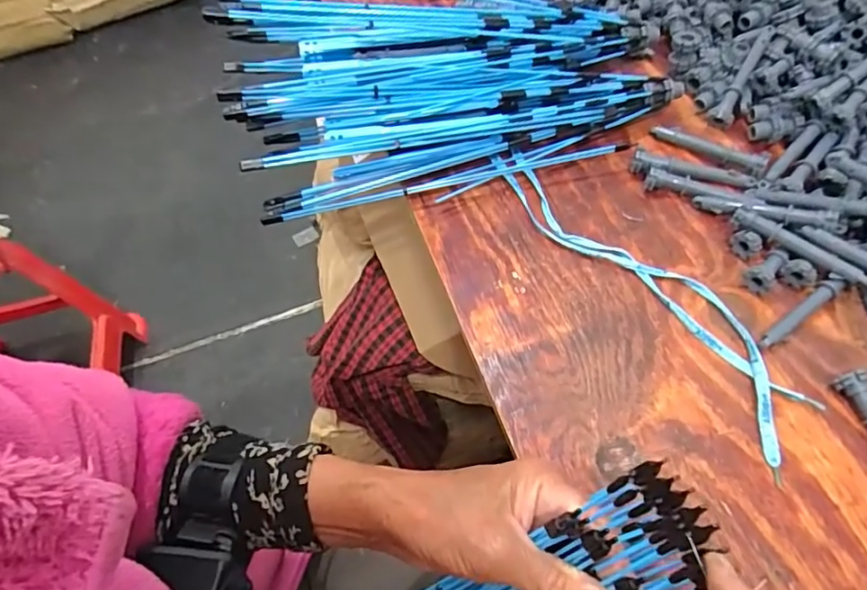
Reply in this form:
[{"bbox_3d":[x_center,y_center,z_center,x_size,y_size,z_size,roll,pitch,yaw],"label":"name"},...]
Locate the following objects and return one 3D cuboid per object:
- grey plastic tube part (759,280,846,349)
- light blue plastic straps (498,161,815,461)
[{"bbox_3d":[0.249,0.013,0.386,0.074,0.014,0.012,-33,62,-14],"label":"grey plastic tube part"},{"bbox_3d":[0.148,-0.017,0.417,0.059,0.010,0.291,-31,61,-13],"label":"light blue plastic straps"}]

